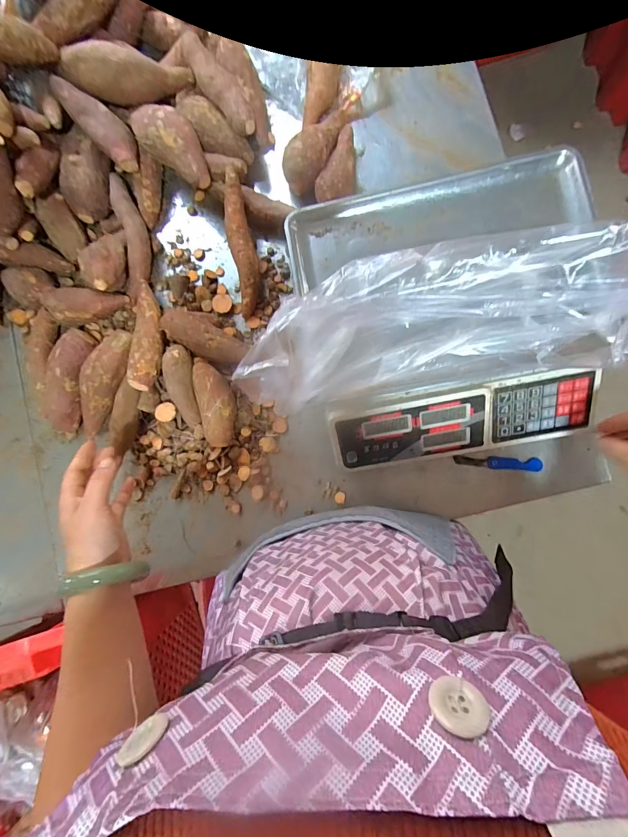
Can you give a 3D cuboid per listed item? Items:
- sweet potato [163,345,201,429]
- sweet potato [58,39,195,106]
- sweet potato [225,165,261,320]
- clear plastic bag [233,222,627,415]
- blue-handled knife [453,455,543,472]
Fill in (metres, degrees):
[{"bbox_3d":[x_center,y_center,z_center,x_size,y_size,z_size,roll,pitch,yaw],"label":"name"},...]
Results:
[{"bbox_3d":[-0.182,-0.045,0.517,0.036,0.029,0.114,-11,98,4],"label":"sweet potato"},{"bbox_3d":[-0.256,-0.464,0.498,0.177,0.049,0.053,-1,83,-9],"label":"sweet potato"},{"bbox_3d":[-0.103,-0.246,0.527,0.036,0.034,0.193,-7,99,5],"label":"sweet potato"},{"bbox_3d":[0.116,-0.104,0.369,0.352,0.130,0.136,-8,82,4],"label":"clear plastic bag"},{"bbox_3d":[0.249,0.060,0.502,0.113,0.013,0.017,3,83,6],"label":"blue-handled knife"}]

